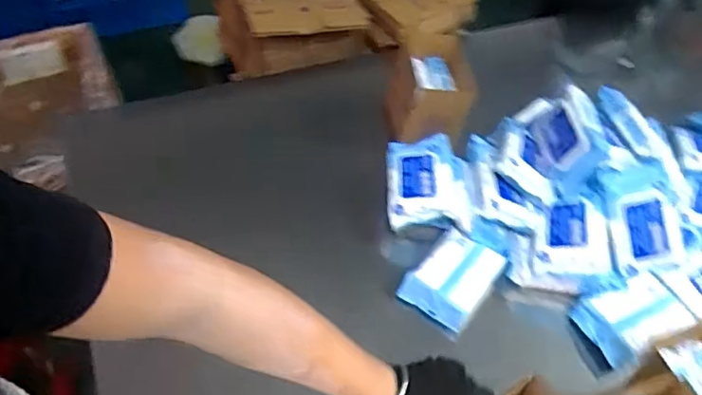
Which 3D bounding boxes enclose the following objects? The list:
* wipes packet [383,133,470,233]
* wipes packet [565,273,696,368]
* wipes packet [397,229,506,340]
[{"bbox_3d":[0.126,-0.026,0.957,0.131,0.052,0.192,3,50,-3],"label":"wipes packet"},{"bbox_3d":[0.424,0.184,0.855,0.151,0.043,0.106,-19,54,-20],"label":"wipes packet"},{"bbox_3d":[0.162,0.120,0.877,0.115,0.056,0.151,32,55,20],"label":"wipes packet"}]

